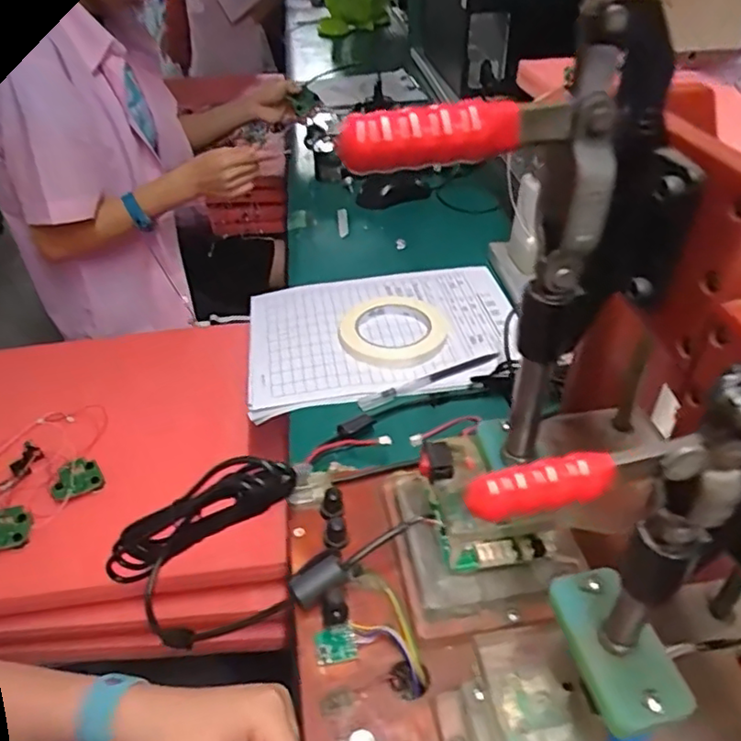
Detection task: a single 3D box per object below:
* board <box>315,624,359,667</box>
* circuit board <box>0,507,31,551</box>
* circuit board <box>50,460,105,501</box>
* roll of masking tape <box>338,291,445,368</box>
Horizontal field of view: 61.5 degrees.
[{"bbox_3d":[-0.019,0.145,0.329,0.021,0.004,0.018,-11,40,-11],"label":"board"},{"bbox_3d":[-0.394,0.170,0.666,0.052,0.009,0.048,-6,54,-15],"label":"circuit board"},{"bbox_3d":[-0.339,0.126,0.719,0.055,0.014,0.043,-17,42,-18],"label":"circuit board"},{"bbox_3d":[0.023,-0.047,0.669,0.112,0.018,0.122,-1,39,1],"label":"roll of masking tape"}]

